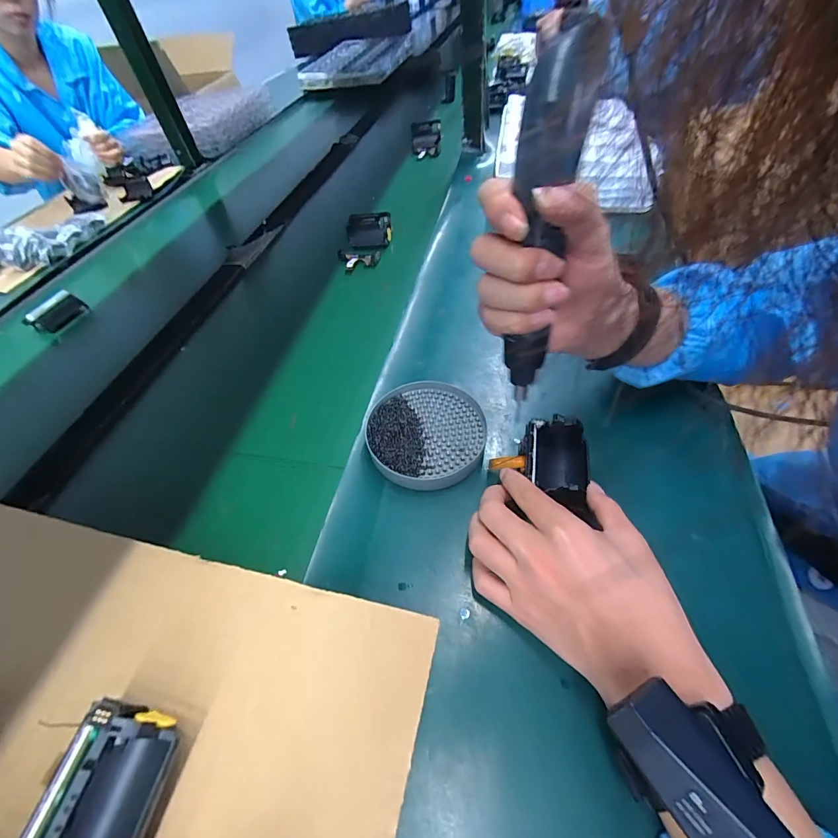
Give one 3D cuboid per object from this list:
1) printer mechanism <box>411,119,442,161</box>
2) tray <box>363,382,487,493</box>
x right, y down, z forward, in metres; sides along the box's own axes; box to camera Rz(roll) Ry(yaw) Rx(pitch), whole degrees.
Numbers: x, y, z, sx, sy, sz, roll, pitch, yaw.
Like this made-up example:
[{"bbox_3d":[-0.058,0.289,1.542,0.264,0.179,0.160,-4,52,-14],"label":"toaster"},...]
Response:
[{"bbox_3d":[0.015,-0.632,0.888,0.075,0.046,0.100,-5,50,2],"label":"printer mechanism"},{"bbox_3d":[0.008,0.012,0.380,0.109,0.021,0.117,-3,50,4],"label":"tray"}]

